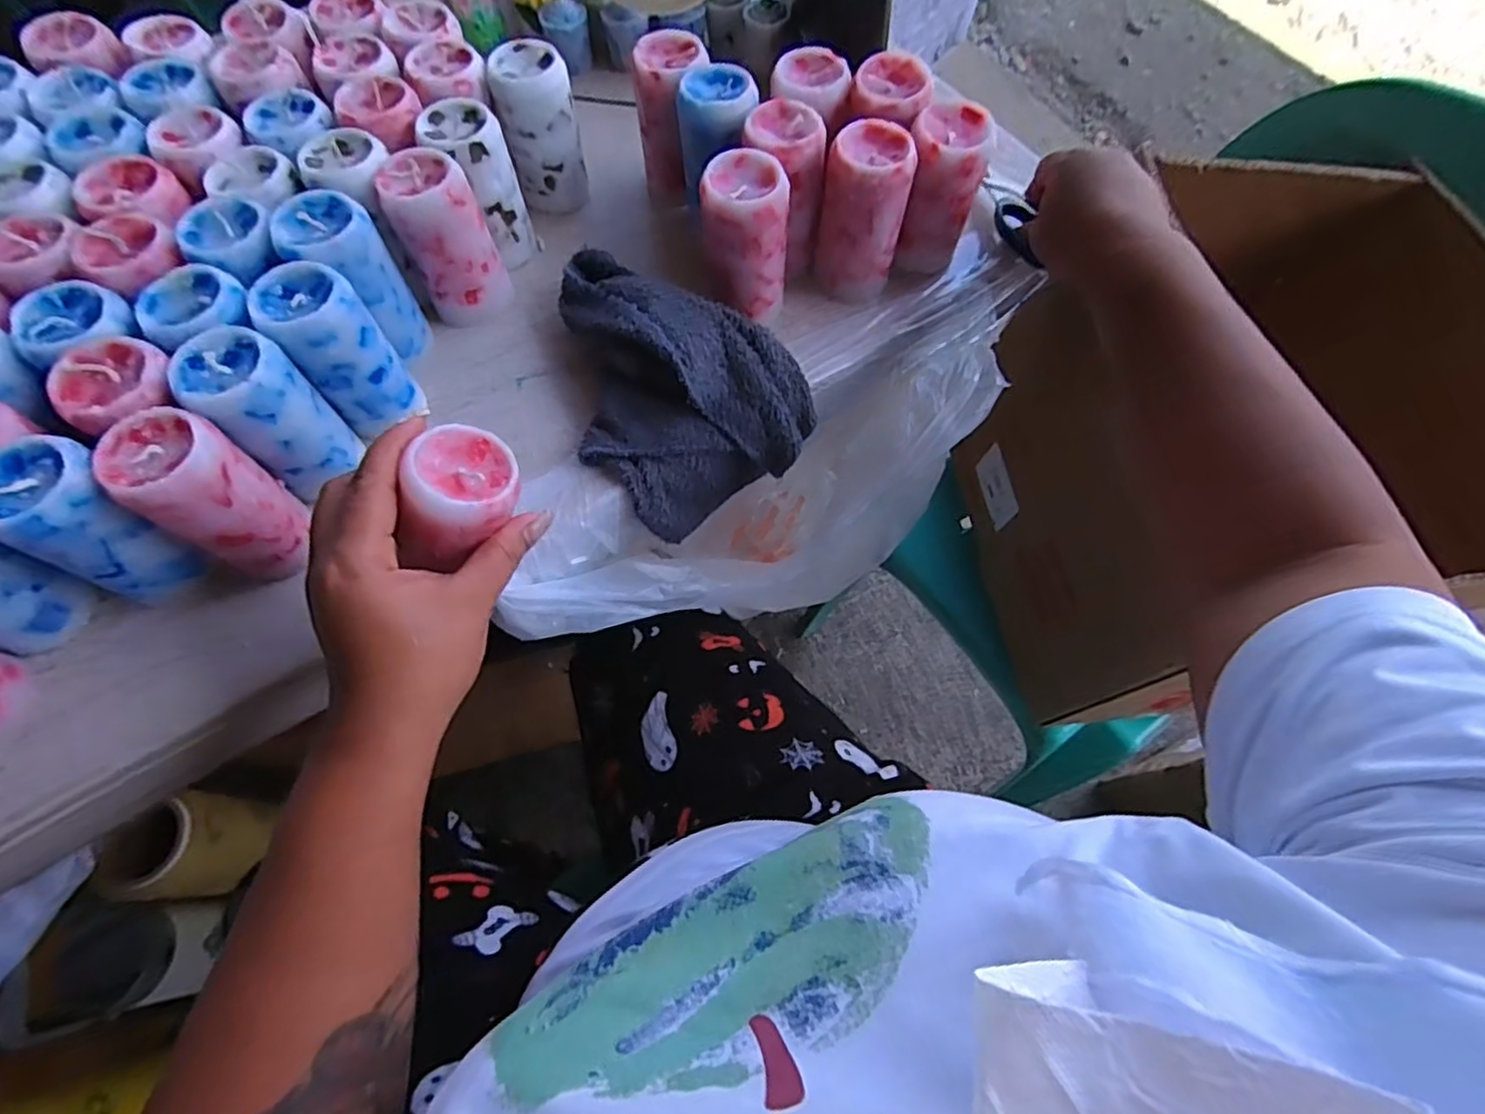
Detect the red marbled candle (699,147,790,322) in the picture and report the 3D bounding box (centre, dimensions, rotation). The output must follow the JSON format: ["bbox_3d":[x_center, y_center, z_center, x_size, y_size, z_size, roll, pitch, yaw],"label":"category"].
[{"bbox_3d":[0.002,-0.194,0.433,0.050,0.099,0.049,-1,66,-1],"label":"red marbled candle"}]

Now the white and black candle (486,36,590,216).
[{"bbox_3d":[-0.140,-0.297,0.480,0.051,0.088,0.057,-10,67,-5],"label":"white and black candle"}]

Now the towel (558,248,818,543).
[{"bbox_3d":[-0.051,-0.121,0.444,0.133,0.099,0.178,-29,70,-13],"label":"towel"}]

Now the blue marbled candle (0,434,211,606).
[{"bbox_3d":[-0.315,-0.014,0.342,0.058,0.091,0.046,31,70,12],"label":"blue marbled candle"}]

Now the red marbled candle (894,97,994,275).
[{"bbox_3d":[0.126,-0.234,0.449,0.048,0.097,0.047,12,67,5],"label":"red marbled candle"}]

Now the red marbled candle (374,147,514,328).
[{"bbox_3d":[-0.186,-0.200,0.435,0.049,0.092,0.053,0,66,-1],"label":"red marbled candle"}]

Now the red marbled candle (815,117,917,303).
[{"bbox_3d":[0.076,-0.215,0.442,0.052,0.100,0.048,12,67,5],"label":"red marbled candle"}]

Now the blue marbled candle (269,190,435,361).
[{"bbox_3d":[-0.231,-0.164,0.411,0.050,0.090,0.047,0,66,-1],"label":"blue marbled candle"}]

